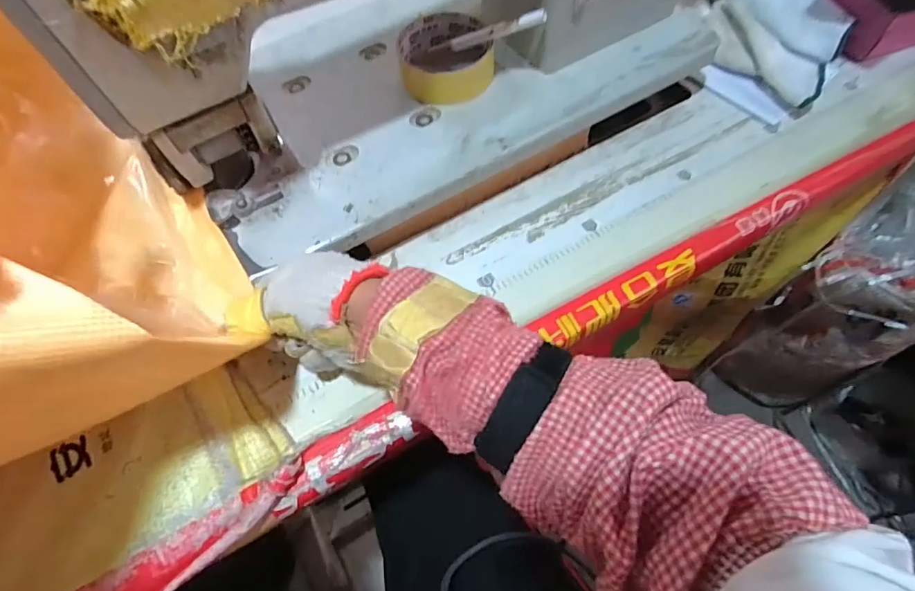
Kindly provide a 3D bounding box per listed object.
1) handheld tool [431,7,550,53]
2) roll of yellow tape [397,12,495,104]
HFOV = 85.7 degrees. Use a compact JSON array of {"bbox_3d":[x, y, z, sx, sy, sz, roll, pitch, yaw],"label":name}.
[{"bbox_3d":[0.020,-0.212,0.400,0.105,0.010,0.014,0,60,32],"label":"handheld tool"},{"bbox_3d":[-0.010,-0.202,0.418,0.076,0.029,0.075,-1,63,2],"label":"roll of yellow tape"}]

